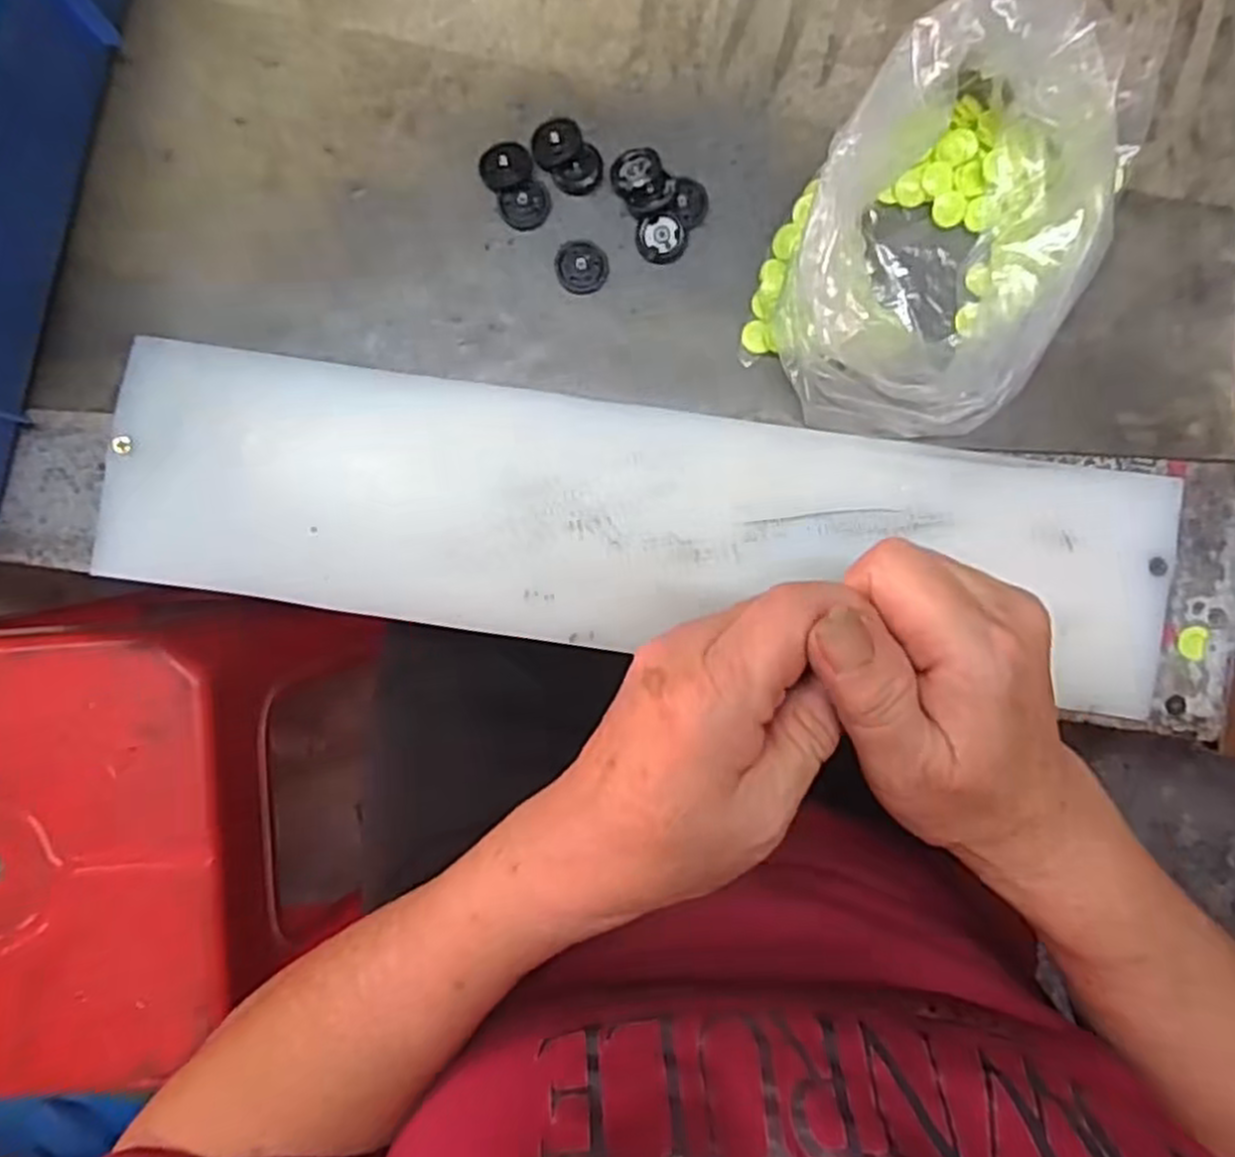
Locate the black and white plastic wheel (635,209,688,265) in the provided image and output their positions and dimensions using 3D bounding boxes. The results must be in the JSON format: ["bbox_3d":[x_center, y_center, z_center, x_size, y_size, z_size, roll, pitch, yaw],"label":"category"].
[{"bbox_3d":[0.017,-0.133,0.306,0.020,0.004,0.018,-6,90,1],"label":"black and white plastic wheel"}]

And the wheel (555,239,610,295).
[{"bbox_3d":[-0.014,-0.122,0.305,0.020,0.006,0.019,0,90,1],"label":"wheel"}]

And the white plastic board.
[{"bbox_3d":[0.010,-0.021,0.300,0.398,0.013,0.095,8,90,1],"label":"white plastic board"}]

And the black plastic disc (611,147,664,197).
[{"bbox_3d":[0.008,-0.157,0.304,0.019,0.006,0.019,0,90,1],"label":"black plastic disc"}]

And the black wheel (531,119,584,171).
[{"bbox_3d":[-0.023,-0.169,0.305,0.018,0.005,0.020,15,90,1],"label":"black wheel"}]

